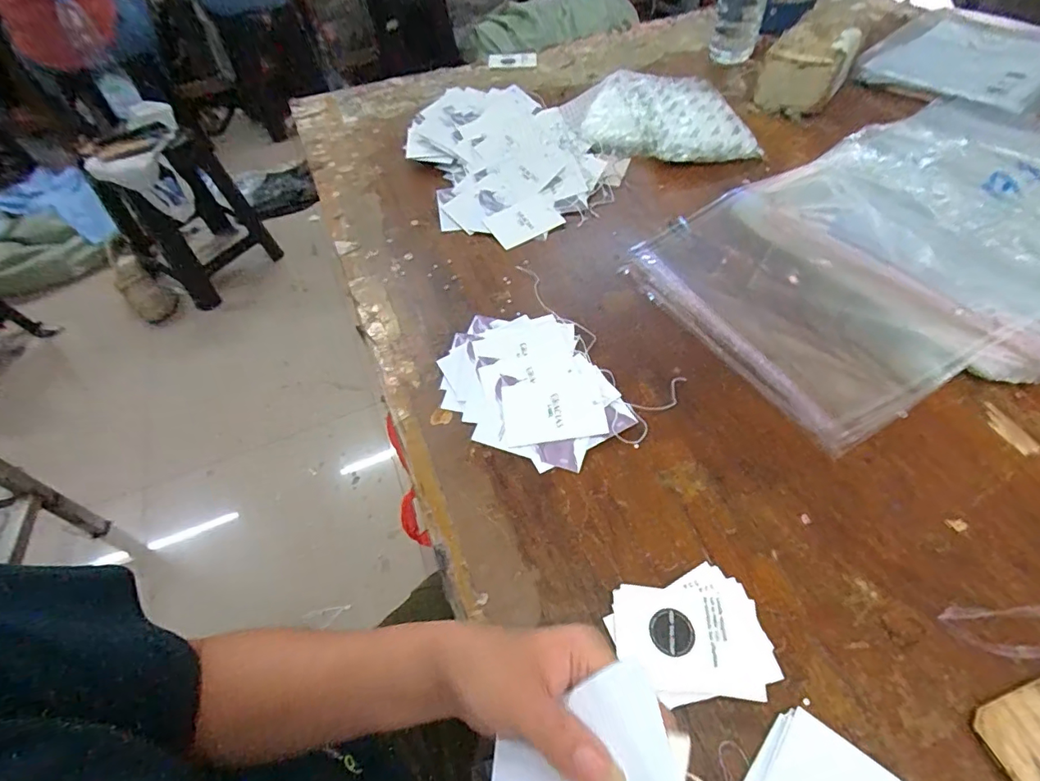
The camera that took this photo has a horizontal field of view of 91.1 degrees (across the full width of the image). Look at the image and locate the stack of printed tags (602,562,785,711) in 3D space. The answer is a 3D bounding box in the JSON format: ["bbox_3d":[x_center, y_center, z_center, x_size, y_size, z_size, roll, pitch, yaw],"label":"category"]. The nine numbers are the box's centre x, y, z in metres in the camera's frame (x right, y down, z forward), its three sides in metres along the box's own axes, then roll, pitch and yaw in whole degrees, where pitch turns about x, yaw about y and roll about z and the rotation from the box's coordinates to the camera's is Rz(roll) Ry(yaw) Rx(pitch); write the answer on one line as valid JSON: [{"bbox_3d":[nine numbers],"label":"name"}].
[{"bbox_3d":[0.115,0.169,0.349,0.098,0.018,0.082,-14,52,-6],"label":"stack of printed tags"}]

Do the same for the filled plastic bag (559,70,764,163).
[{"bbox_3d":[0.206,-0.416,0.765,0.297,0.046,0.197,12,54,14],"label":"filled plastic bag"}]

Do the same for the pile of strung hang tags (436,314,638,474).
[{"bbox_3d":[0.004,-0.008,0.494,0.144,0.020,0.189,-20,53,-11],"label":"pile of strung hang tags"}]

